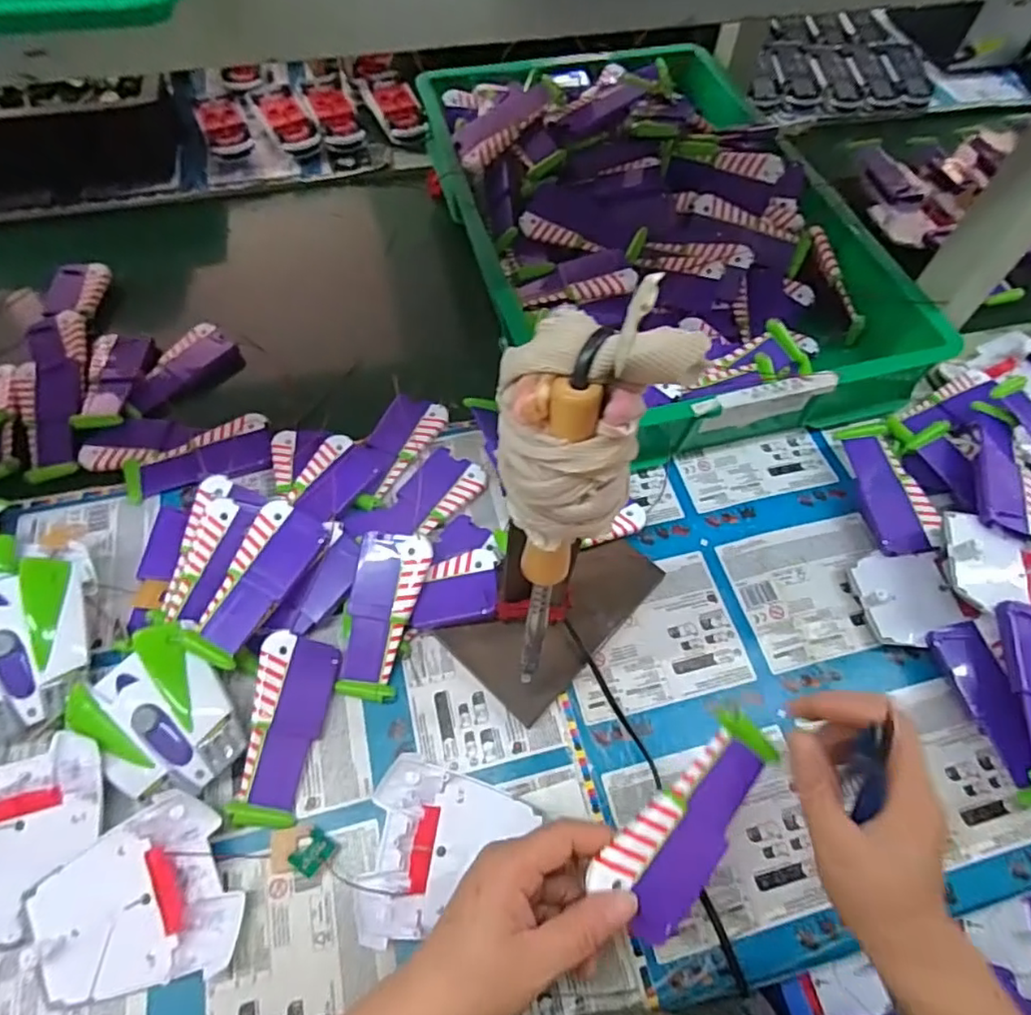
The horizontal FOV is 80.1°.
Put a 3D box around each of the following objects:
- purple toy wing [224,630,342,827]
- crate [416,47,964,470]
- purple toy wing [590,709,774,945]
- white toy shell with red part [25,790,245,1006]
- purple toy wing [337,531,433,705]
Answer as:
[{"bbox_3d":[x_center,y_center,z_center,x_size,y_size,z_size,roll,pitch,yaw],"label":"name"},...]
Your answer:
[{"bbox_3d":[-0.160,0.151,0.424,0.053,0.013,0.120,19,64,-23],"label":"purple toy wing"},{"bbox_3d":[0.132,-0.301,0.628,0.357,0.094,0.531,-14,64,-9],"label":"crate"},{"bbox_3d":[0.093,0.163,0.319,0.051,0.006,0.114,45,75,-6],"label":"purple toy wing"},{"bbox_3d":[-0.226,0.239,0.367,0.103,0.029,0.095,-24,66,-14],"label":"white toy shell with red part"},{"bbox_3d":[-0.099,0.079,0.453,0.051,0.013,0.119,11,83,4],"label":"purple toy wing"}]

